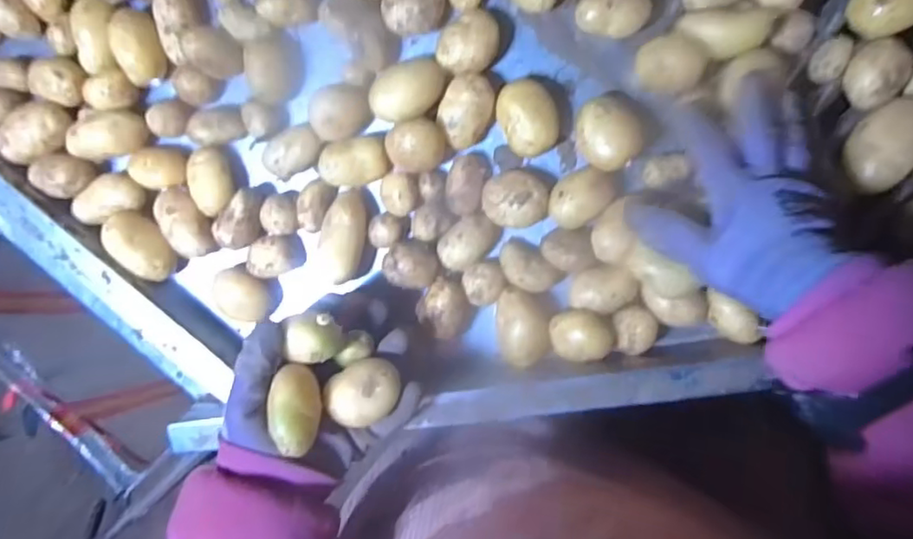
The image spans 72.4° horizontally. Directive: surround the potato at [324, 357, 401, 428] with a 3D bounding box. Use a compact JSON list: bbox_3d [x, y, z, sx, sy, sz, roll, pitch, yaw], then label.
[{"bbox_3d":[-0.061,0.079,0.411,0.043,0.029,0.036,-35,92,9],"label":"potato"}]

